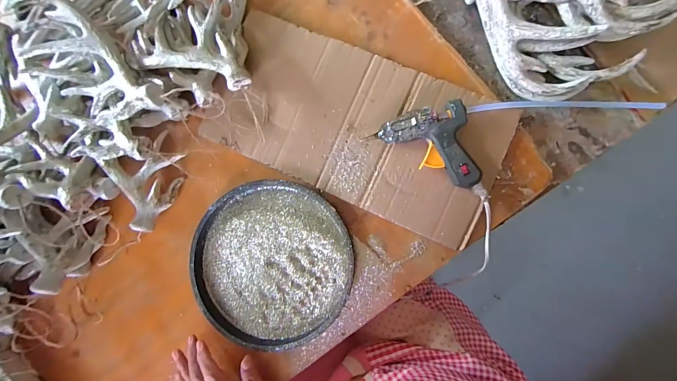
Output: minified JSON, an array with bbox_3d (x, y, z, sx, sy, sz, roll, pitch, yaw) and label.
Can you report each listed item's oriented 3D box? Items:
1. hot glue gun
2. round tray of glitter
[{"bbox_3d":[0.115,-0.049,0.387,0.117,0.032,0.109,-16,83,5],"label":"hot glue gun"},{"bbox_3d":[-0.095,0.102,0.417,0.226,0.024,0.220,-1,85,6],"label":"round tray of glitter"}]

